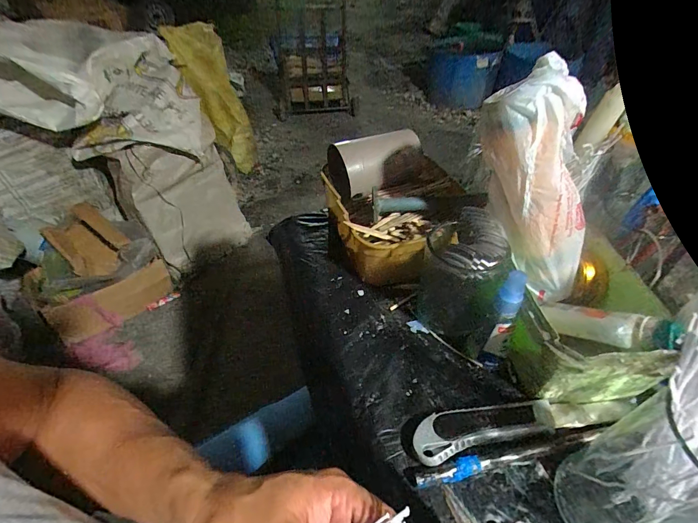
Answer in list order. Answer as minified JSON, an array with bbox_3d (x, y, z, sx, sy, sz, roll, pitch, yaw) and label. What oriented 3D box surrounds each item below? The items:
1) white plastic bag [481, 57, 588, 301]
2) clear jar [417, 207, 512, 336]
[{"bbox_3d":[0.185,-0.067,0.343,0.095,0.220,0.072,-34,27,-31],"label":"white plastic bag"},{"bbox_3d":[0.107,0.014,0.351,0.069,0.109,0.092,10,44,10],"label":"clear jar"}]

